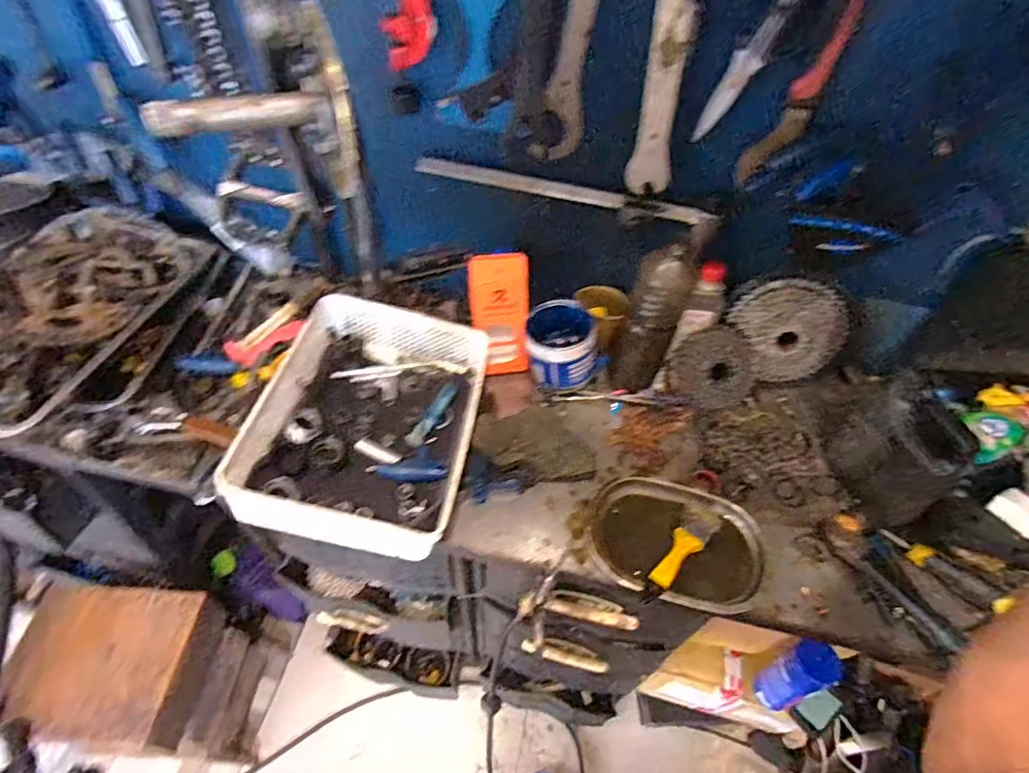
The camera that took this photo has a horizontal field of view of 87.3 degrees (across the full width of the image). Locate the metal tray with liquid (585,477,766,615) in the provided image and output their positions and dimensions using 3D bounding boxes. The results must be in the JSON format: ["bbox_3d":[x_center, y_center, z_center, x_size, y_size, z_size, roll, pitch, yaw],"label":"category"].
[{"bbox_3d":[0.200,0.196,0.677,0.220,0.031,0.154,15,53,9],"label":"metal tray with liquid"}]

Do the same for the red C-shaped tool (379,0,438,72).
[{"bbox_3d":[-0.118,-0.403,0.588,0.059,0.096,0.022,6,52,2],"label":"red C-shaped tool"}]

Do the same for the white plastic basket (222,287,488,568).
[{"bbox_3d":[-0.178,0.039,0.706,0.247,0.103,0.335,7,52,2],"label":"white plastic basket"}]

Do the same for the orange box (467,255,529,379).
[{"bbox_3d":[-0.017,-0.105,0.799,0.082,0.180,0.034,-13,29,-13],"label":"orange box"}]

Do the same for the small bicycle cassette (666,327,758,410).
[{"bbox_3d":[0.293,-0.026,0.801,0.122,0.022,0.117,2,100,10],"label":"small bicycle cassette"}]

